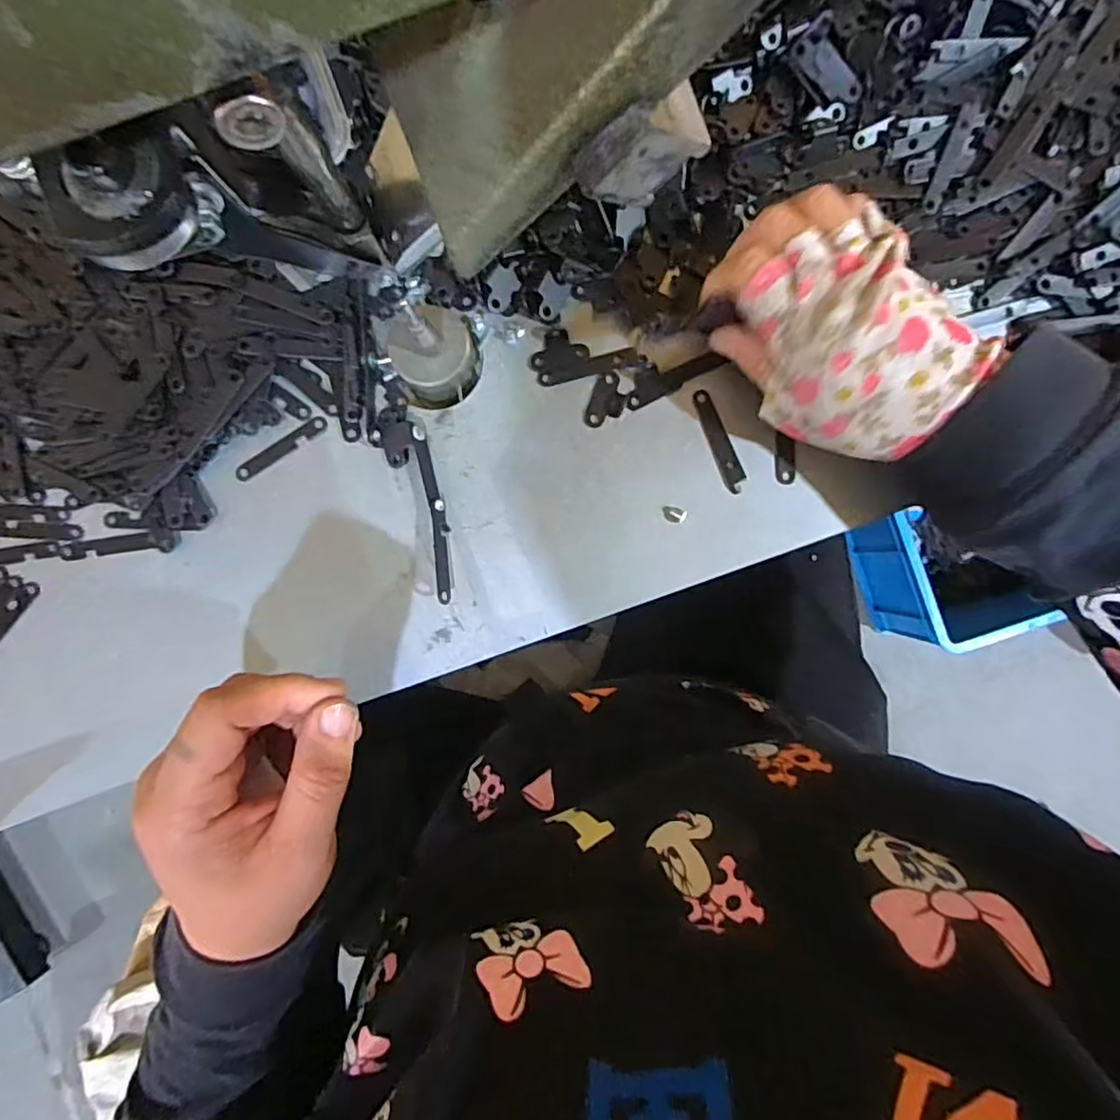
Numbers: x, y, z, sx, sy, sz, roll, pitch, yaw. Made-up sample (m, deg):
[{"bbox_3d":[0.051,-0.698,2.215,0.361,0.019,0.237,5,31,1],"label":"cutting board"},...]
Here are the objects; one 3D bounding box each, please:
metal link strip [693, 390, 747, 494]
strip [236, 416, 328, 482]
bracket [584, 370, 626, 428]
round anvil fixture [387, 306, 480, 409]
[{"bbox_3d":[0.079,-0.059,0.319,0.011,0.004,0.053,-23,88,5],"label":"metal link strip"},{"bbox_3d":[-0.140,-0.056,0.319,0.051,0.004,0.008,-33,92,2],"label":"strip"},{"bbox_3d":[0.024,-0.079,0.316,0.016,0.004,0.028,23,93,0],"label":"bracket"},{"bbox_3d":[-0.061,-0.098,0.299,0.039,0.036,0.043,-10,93,1],"label":"round anvil fixture"}]

